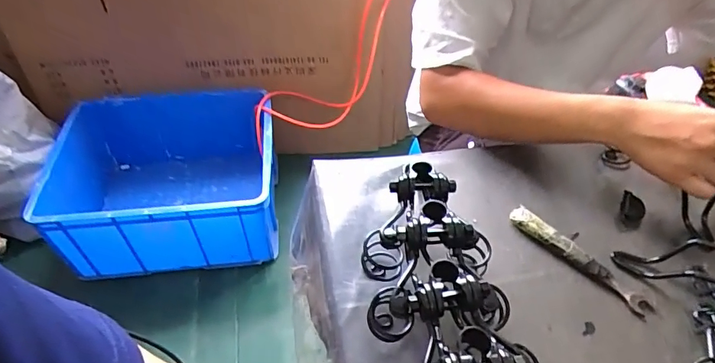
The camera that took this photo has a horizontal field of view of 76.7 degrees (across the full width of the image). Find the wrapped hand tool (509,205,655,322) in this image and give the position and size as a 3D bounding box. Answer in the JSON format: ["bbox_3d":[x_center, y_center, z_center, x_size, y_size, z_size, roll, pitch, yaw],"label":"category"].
[{"bbox_3d":[0.245,0.084,0.505,0.025,0.019,0.169,-33,56,-27],"label":"wrapped hand tool"}]

